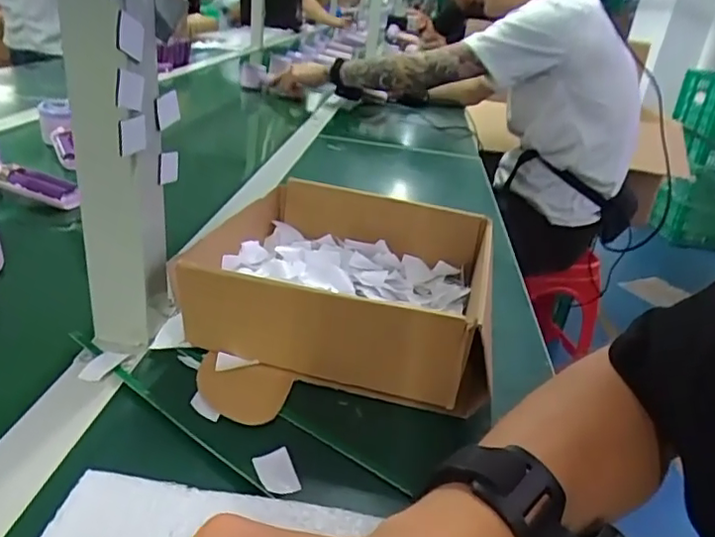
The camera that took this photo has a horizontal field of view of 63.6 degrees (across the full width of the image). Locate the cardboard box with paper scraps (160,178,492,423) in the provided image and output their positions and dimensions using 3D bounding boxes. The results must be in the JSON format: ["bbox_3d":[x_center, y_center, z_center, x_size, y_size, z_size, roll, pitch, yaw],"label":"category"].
[{"bbox_3d":[-0.007,0.005,0.474,0.219,0.072,0.249,8,26,5],"label":"cardboard box with paper scraps"}]

